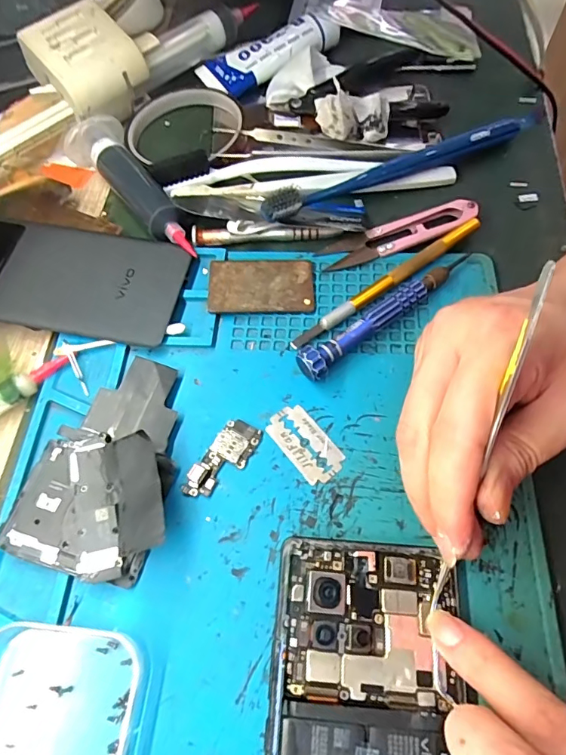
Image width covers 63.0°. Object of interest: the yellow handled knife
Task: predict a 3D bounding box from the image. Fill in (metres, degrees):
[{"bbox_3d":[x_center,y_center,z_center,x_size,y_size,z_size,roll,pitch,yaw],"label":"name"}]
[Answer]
[{"bbox_3d":[0.061,-0.055,0.264,0.134,0.010,0.008,-33,68,-13],"label":"yellow handled knife"}]

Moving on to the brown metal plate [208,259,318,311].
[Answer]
[{"bbox_3d":[-0.013,-0.054,0.270,0.060,0.005,0.036,-1,64,1],"label":"brown metal plate"}]

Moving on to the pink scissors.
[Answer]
[{"bbox_3d":[0.071,-0.088,0.279,0.096,0.009,0.022,-17,65,-6],"label":"pink scissors"}]

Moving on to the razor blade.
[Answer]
[{"bbox_3d":[0.011,0.032,0.228,0.022,0.004,0.043,-36,68,-14],"label":"razor blade"}]

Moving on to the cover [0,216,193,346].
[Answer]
[{"bbox_3d":[-0.136,-0.062,0.271,0.152,0.010,0.072,9,65,6],"label":"cover"}]

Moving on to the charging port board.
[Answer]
[{"bbox_3d":[-0.029,0.040,0.226,0.020,0.004,0.045,32,69,16],"label":"charging port board"}]

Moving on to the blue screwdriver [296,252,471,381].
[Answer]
[{"bbox_3d":[0.057,-0.037,0.252,0.120,0.017,0.016,-37,69,-15],"label":"blue screwdriver"}]

